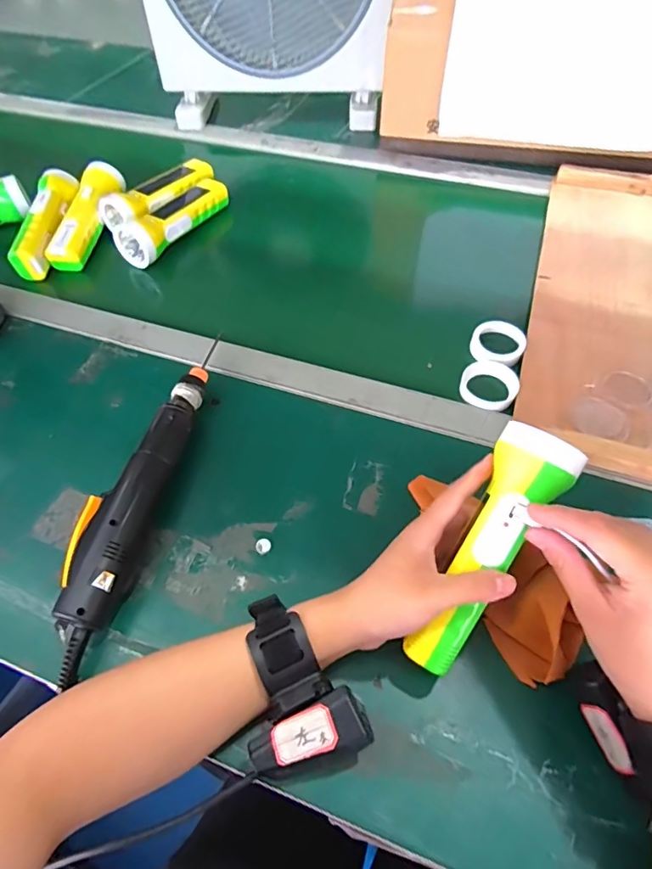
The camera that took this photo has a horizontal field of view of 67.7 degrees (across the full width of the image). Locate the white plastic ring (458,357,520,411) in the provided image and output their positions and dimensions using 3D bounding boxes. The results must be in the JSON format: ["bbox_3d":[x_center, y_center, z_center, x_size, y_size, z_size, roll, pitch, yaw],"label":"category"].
[{"bbox_3d":[0.163,-0.050,0.485,0.054,0.007,0.059,-2,55,2],"label":"white plastic ring"}]

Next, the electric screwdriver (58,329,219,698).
[{"bbox_3d":[-0.153,0.036,0.413,0.045,0.043,0.312,9,56,10],"label":"electric screwdriver"}]

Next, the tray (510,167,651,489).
[{"bbox_3d":[0.404,-0.142,0.527,0.330,0.026,0.491,15,58,13],"label":"tray"}]

